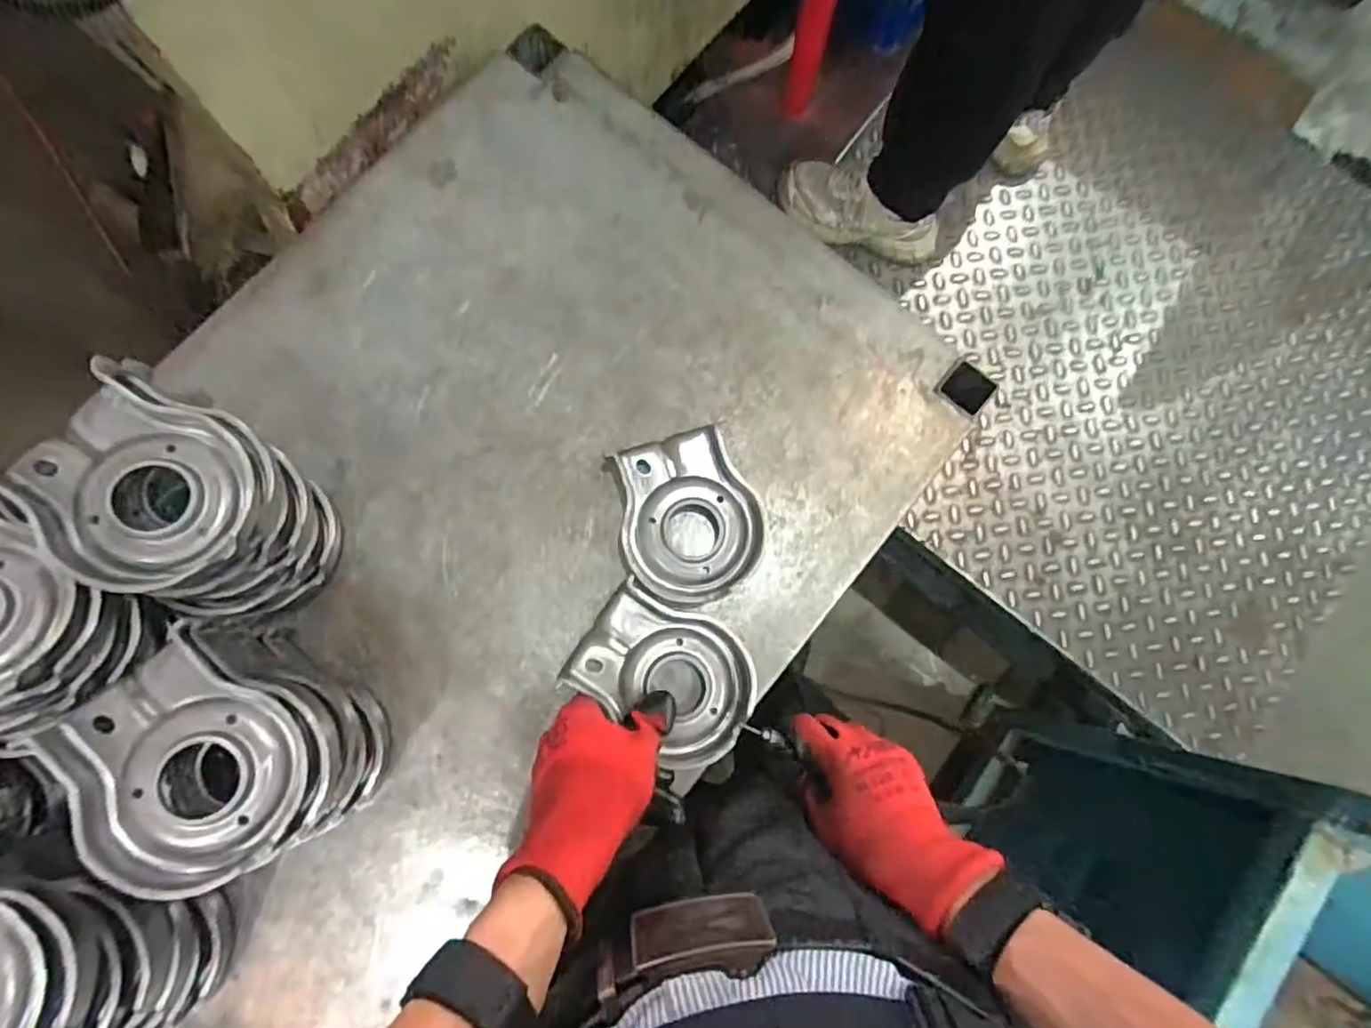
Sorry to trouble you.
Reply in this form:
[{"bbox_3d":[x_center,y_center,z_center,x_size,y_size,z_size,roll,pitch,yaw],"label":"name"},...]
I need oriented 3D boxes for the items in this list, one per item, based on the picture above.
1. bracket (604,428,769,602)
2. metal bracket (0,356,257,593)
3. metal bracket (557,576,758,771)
[{"bbox_3d":[0.001,0.002,0.471,0.099,0.026,0.123,-14,82,-5],"label":"bracket"},{"bbox_3d":[-0.307,-0.015,0.354,0.118,0.034,0.103,30,81,2],"label":"metal bracket"},{"bbox_3d":[-0.011,0.112,0.448,0.124,0.025,0.091,36,81,3],"label":"metal bracket"}]

